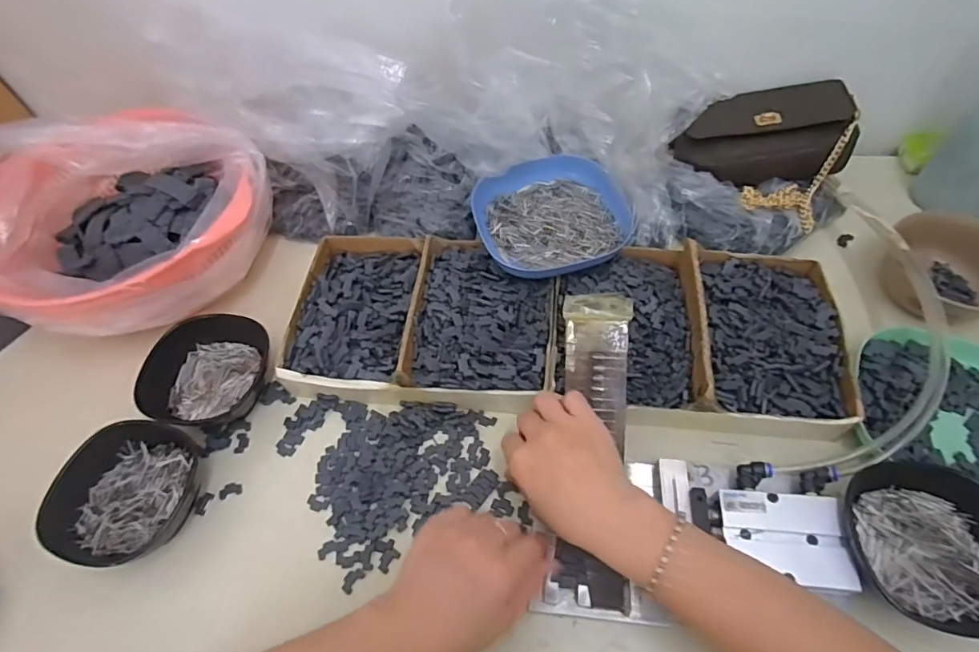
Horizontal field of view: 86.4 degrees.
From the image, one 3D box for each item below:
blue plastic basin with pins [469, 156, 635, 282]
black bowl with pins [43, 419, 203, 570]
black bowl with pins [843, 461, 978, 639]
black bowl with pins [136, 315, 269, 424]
[{"bbox_3d":[0.062,-0.111,0.521,0.144,0.032,0.133,-2,56,3],"label":"blue plastic basin with pins"},{"bbox_3d":[-0.287,0.137,0.424,0.105,0.048,0.105,-2,56,3],"label":"black bowl with pins"},{"bbox_3d":[0.305,0.155,0.366,0.104,0.044,0.110,-4,56,1],"label":"black bowl with pins"},{"bbox_3d":[-0.250,0.041,0.484,0.107,0.046,0.111,-2,56,3],"label":"black bowl with pins"}]

